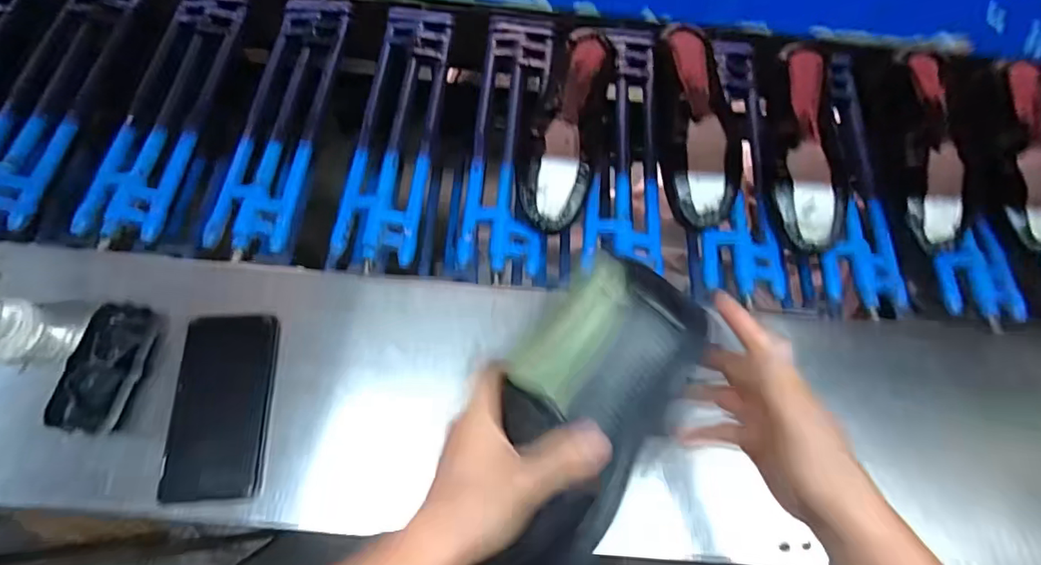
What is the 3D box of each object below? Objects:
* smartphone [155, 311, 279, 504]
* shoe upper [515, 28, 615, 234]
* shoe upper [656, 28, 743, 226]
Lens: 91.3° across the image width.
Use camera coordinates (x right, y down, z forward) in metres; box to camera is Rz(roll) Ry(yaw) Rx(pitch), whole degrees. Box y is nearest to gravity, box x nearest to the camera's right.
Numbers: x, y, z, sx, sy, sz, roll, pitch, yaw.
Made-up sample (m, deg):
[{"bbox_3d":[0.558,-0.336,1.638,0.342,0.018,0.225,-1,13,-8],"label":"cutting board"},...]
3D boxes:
[{"bbox_3d":[-0.262,0.106,0.451,0.077,0.016,0.158,-3,67,-4],"label":"smartphone"},{"bbox_3d":[0.051,-0.180,0.586,0.087,0.052,0.239,12,67,2],"label":"shoe upper"},{"bbox_3d":[0.205,-0.185,0.615,0.085,0.086,0.246,-6,68,-6],"label":"shoe upper"}]

